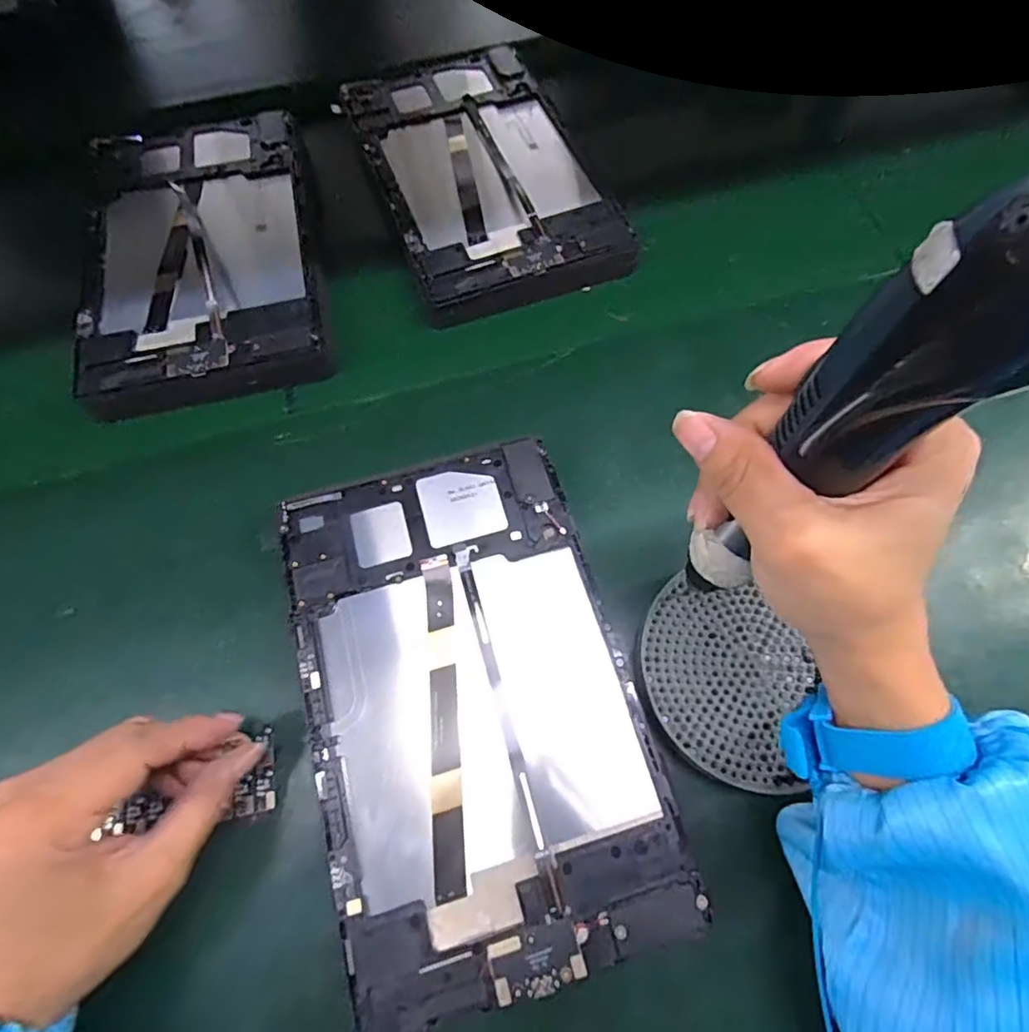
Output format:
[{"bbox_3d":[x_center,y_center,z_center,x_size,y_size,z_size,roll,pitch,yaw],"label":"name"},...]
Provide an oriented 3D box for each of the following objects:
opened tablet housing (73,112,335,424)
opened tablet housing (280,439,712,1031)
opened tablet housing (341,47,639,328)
[{"bbox_3d":[-0.210,-0.175,0.389,0.143,0.026,0.243,-13,68,-4],"label":"opened tablet housing"},{"bbox_3d":[-0.021,0.085,0.279,0.145,0.021,0.235,-16,69,-6],"label":"opened tablet housing"},{"bbox_3d":[-0.027,-0.247,0.417,0.147,0.021,0.233,-23,71,-7],"label":"opened tablet housing"}]

